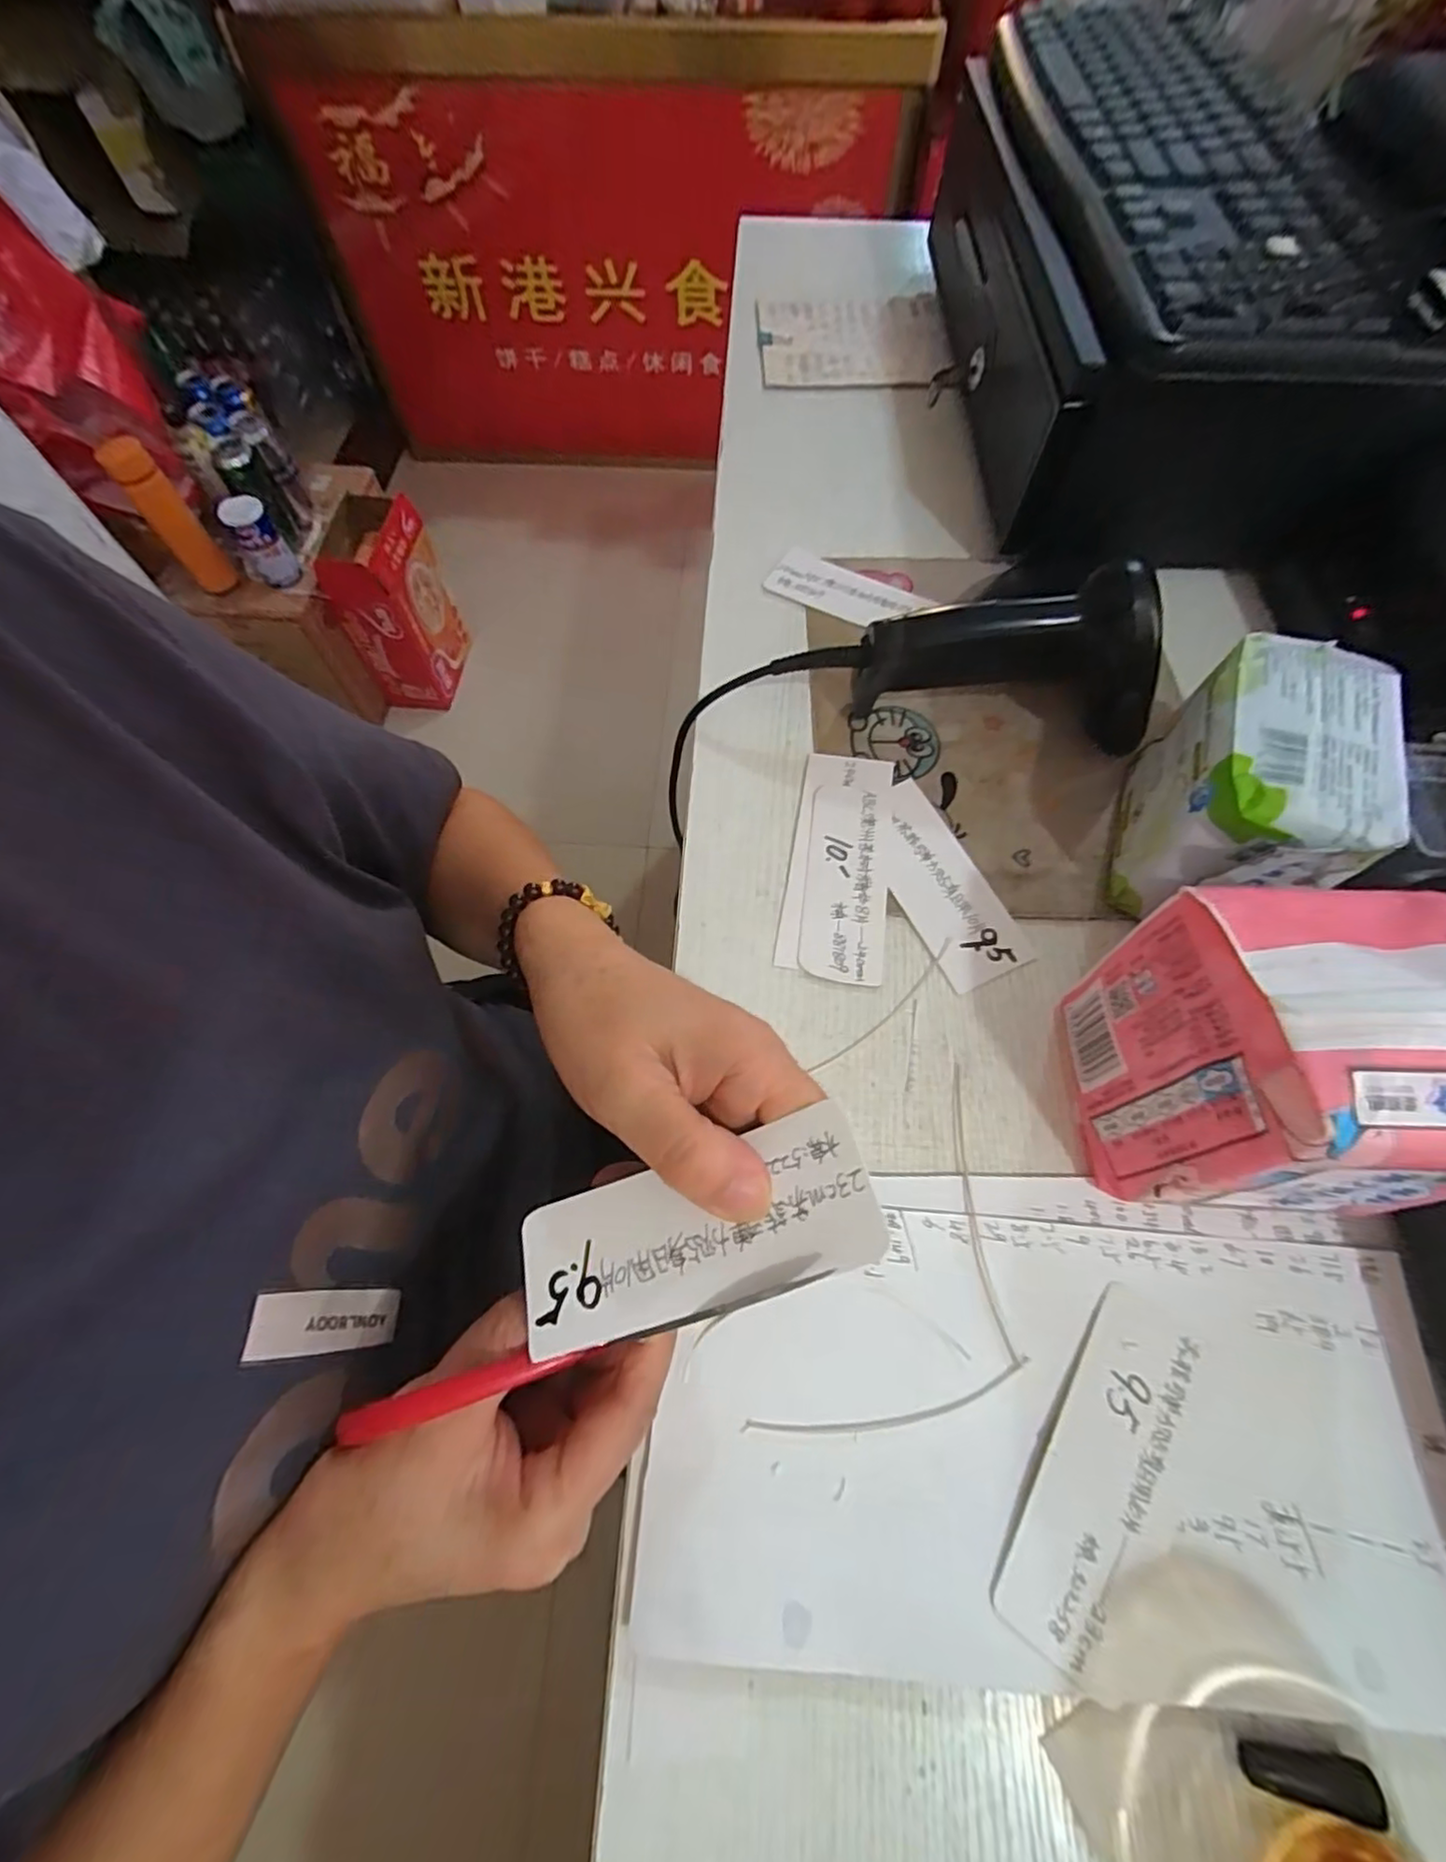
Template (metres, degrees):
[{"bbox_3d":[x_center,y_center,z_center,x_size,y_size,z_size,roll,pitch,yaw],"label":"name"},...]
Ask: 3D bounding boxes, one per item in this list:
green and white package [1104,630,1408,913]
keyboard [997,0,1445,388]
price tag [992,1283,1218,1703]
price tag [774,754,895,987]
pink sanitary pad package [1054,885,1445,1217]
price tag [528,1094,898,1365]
[{"bbox_3d":[0.225,-0.056,0.290,0.070,0.086,0.109,18,67,8],"label":"green and white package"},{"bbox_3d":[0.252,-0.424,0.361,0.142,0.028,0.380,-1,66,0],"label":"keyboard"},{"bbox_3d":[0.134,0.184,0.225,0.042,0.004,0.114,33,66,15],"label":"price tag"},{"bbox_3d":[0.058,-0.035,0.326,0.048,0.004,0.125,7,68,7],"label":"price tag"},{"bbox_3d":[0.195,0.042,0.231,0.095,0.112,0.094,1,66,1],"label":"pink sanitary pad package"},{"bbox_3d":[-0.009,0.088,0.189,0.106,0.007,0.042,-22,66,11],"label":"price tag"}]

